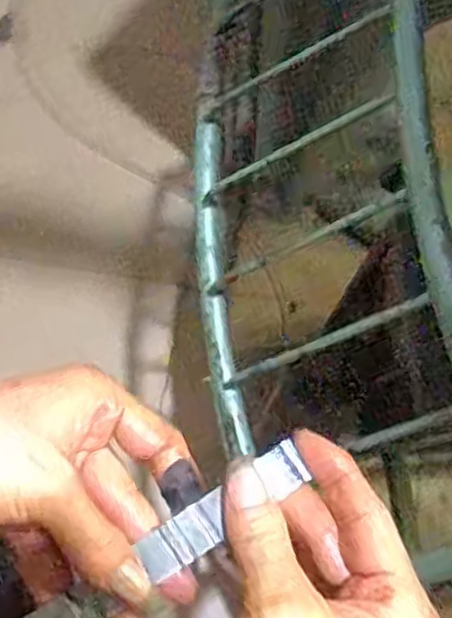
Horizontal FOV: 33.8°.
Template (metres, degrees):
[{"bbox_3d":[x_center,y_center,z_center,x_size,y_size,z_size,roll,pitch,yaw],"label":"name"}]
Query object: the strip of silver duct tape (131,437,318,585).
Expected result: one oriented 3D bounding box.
[{"bbox_3d":[-0.001,0.086,0.314,0.077,0.004,0.019,-33,79,-8],"label":"strip of silver duct tape"}]

